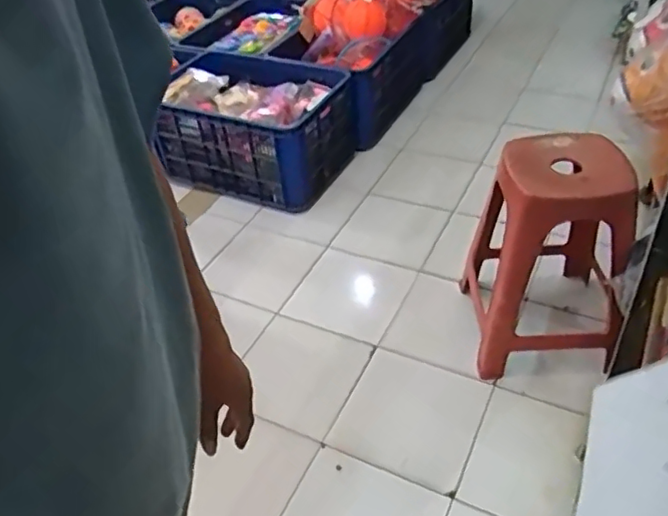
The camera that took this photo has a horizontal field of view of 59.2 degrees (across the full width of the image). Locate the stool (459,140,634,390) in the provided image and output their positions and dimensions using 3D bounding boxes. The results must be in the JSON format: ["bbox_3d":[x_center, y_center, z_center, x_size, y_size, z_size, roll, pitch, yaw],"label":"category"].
[{"bbox_3d":[0.478,-0.013,1.328,0.306,0.488,0.369,2,41,9],"label":"stool"}]

